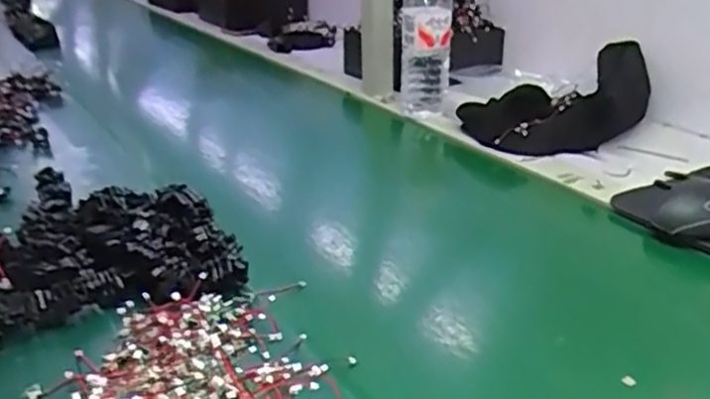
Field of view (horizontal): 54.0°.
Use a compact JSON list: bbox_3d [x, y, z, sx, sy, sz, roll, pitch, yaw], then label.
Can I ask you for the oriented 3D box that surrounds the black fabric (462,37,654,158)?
[{"bbox_3d":[0.285,-0.151,0.995,0.249,0.092,0.252,8,26,20],"label":"black fabric"}]

